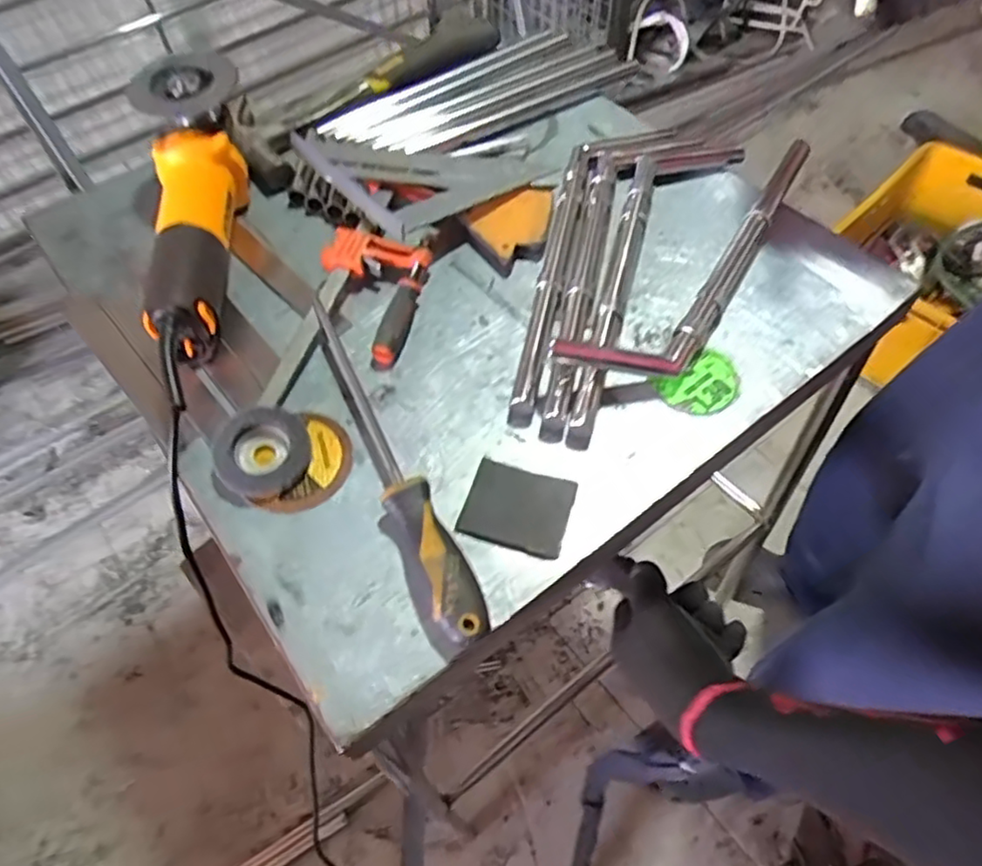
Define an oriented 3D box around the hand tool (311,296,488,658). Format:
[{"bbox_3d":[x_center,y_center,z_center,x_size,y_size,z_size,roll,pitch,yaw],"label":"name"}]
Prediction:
[{"bbox_3d":[-0.078,0.011,0.462,0.036,0.031,0.295,-23,58,-12],"label":"hand tool"}]

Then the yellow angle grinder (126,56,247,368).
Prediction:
[{"bbox_3d":[-0.246,-0.192,0.558,0.099,0.103,0.279,-16,57,-7],"label":"yellow angle grinder"}]

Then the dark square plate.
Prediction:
[{"bbox_3d":[0.018,0.049,0.446,0.069,0.004,0.058,15,58,13],"label":"dark square plate"}]

